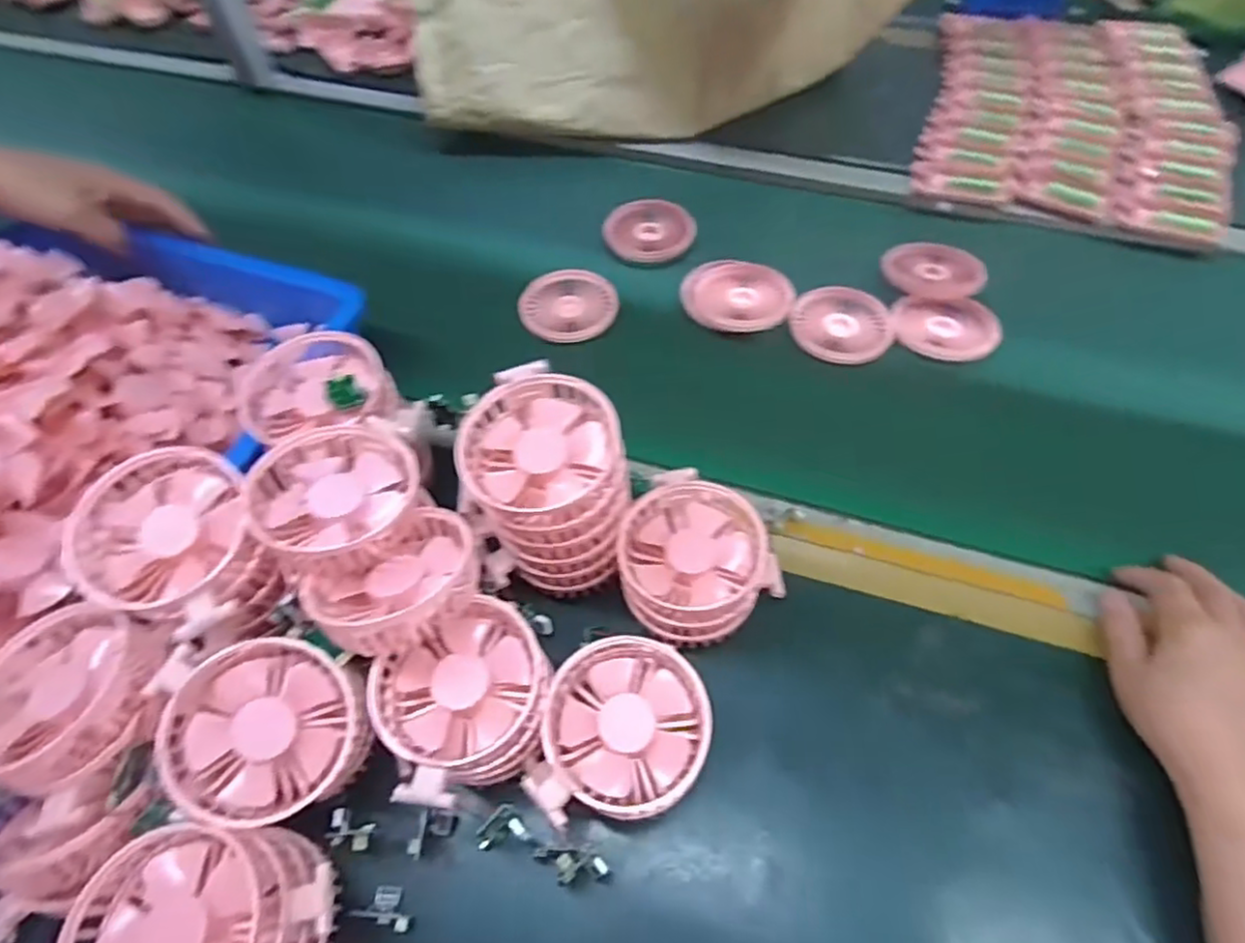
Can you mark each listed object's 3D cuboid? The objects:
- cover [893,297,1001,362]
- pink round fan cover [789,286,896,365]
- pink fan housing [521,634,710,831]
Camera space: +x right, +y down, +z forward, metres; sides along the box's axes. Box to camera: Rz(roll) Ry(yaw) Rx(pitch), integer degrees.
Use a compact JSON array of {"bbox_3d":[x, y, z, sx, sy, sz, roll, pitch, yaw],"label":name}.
[{"bbox_3d":[0.295,-0.133,0.623,0.090,0.014,0.075,8,58,8],"label":"cover"},{"bbox_3d":[0.201,-0.135,0.625,0.090,0.015,0.074,-1,75,3],"label":"pink round fan cover"},{"bbox_3d":[-0.003,0.147,0.392,0.104,0.045,0.096,-1,56,2],"label":"pink fan housing"}]

